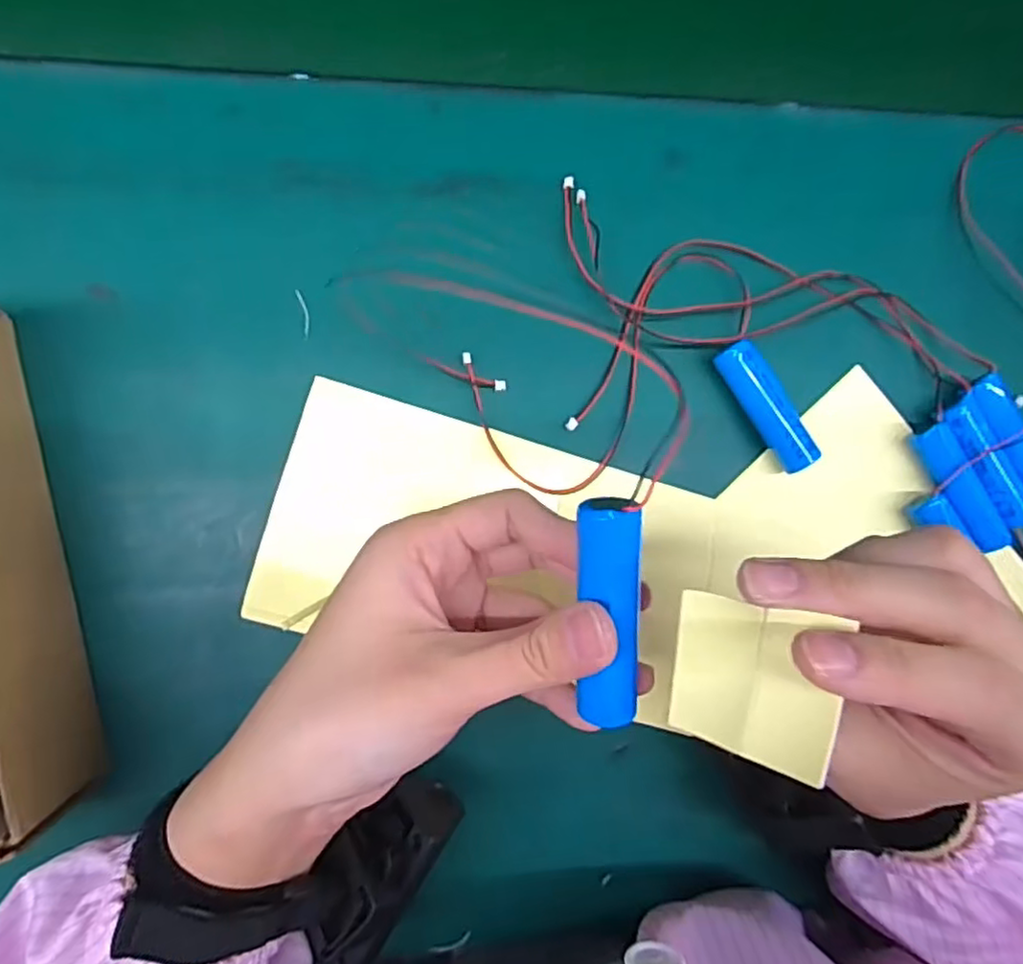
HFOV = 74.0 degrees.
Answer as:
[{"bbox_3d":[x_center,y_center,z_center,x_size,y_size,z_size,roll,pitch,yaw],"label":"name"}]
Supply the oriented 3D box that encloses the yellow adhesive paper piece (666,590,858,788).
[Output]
[{"bbox_3d":[0.060,0.050,0.169,0.039,0.004,0.038,10,95,32],"label":"yellow adhesive paper piece"}]

